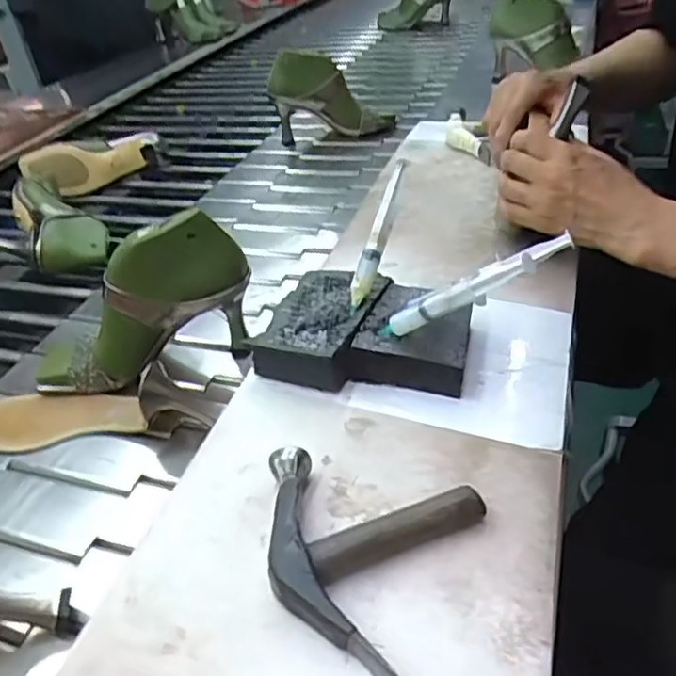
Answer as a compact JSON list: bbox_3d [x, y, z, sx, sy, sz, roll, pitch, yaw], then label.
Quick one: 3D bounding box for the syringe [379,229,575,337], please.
[{"bbox_3d":[0.089,-0.033,0.459,0.159,0.018,0.019,-27,16,45],"label":"syringe"}]

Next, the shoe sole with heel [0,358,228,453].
[{"bbox_3d":[-0.223,0.050,0.580,0.241,0.062,0.069,-5,36,4],"label":"shoe sole with heel"}]

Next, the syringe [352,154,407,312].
[{"bbox_3d":[0.033,-0.088,0.552,0.020,0.016,0.139,13,78,26],"label":"syringe"}]

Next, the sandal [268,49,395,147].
[{"bbox_3d":[-0.013,-0.415,1.106,0.196,0.159,0.087,-8,36,-1],"label":"sandal"}]

